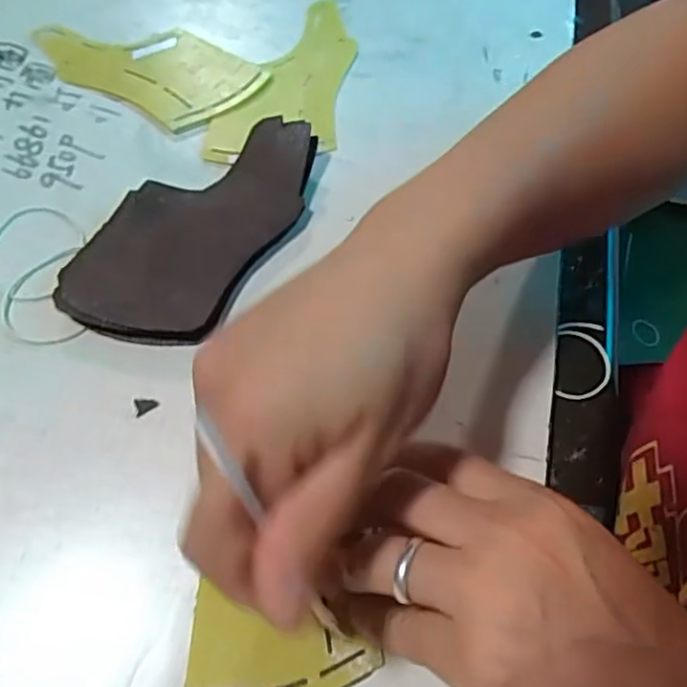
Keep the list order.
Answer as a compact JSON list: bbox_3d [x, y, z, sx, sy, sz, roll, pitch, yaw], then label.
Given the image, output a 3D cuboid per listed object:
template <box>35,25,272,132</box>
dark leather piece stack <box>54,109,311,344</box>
[{"bbox_3d":[-0.125,-0.176,0.392,0.144,0.004,0.067,28,65,13],"label":"template"},{"bbox_3d":[-0.074,-0.062,0.324,0.079,0.020,0.149,28,65,13],"label":"dark leather piece stack"}]

